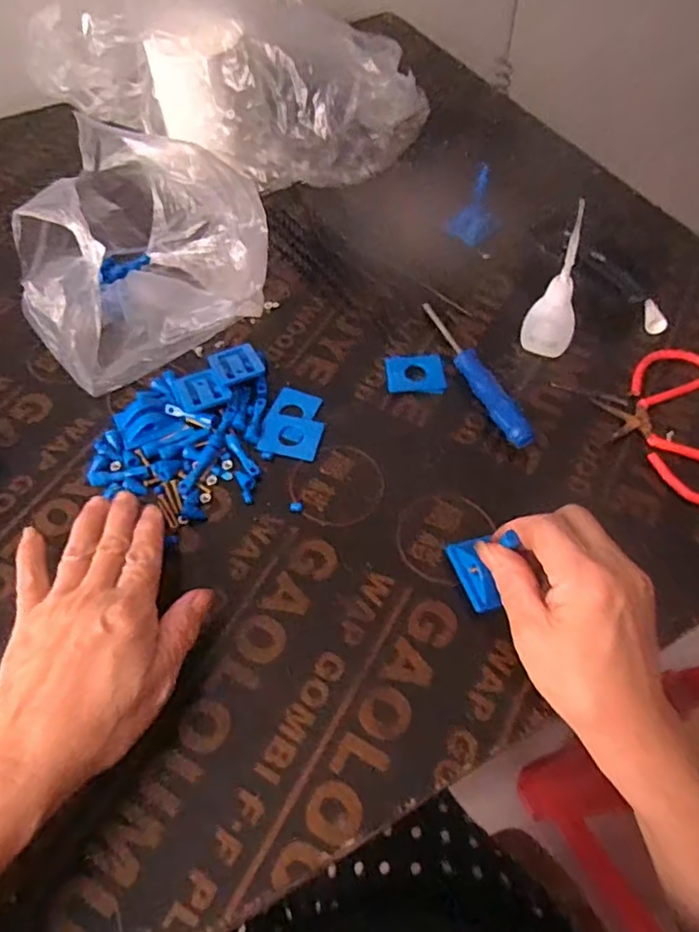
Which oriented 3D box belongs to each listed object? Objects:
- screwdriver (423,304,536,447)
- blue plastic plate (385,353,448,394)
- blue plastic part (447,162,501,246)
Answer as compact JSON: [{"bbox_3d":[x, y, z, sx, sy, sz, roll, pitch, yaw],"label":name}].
[{"bbox_3d":[0.091,-0.072,0.454,0.017,0.019,0.149,-17,58,-9],"label":"screwdriver"},{"bbox_3d":[0.049,-0.069,0.461,0.043,0.004,0.037,1,57,2],"label":"blue plastic plate"},{"bbox_3d":[0.109,-0.225,0.536,0.036,0.046,0.039,-36,63,-19],"label":"blue plastic part"}]

